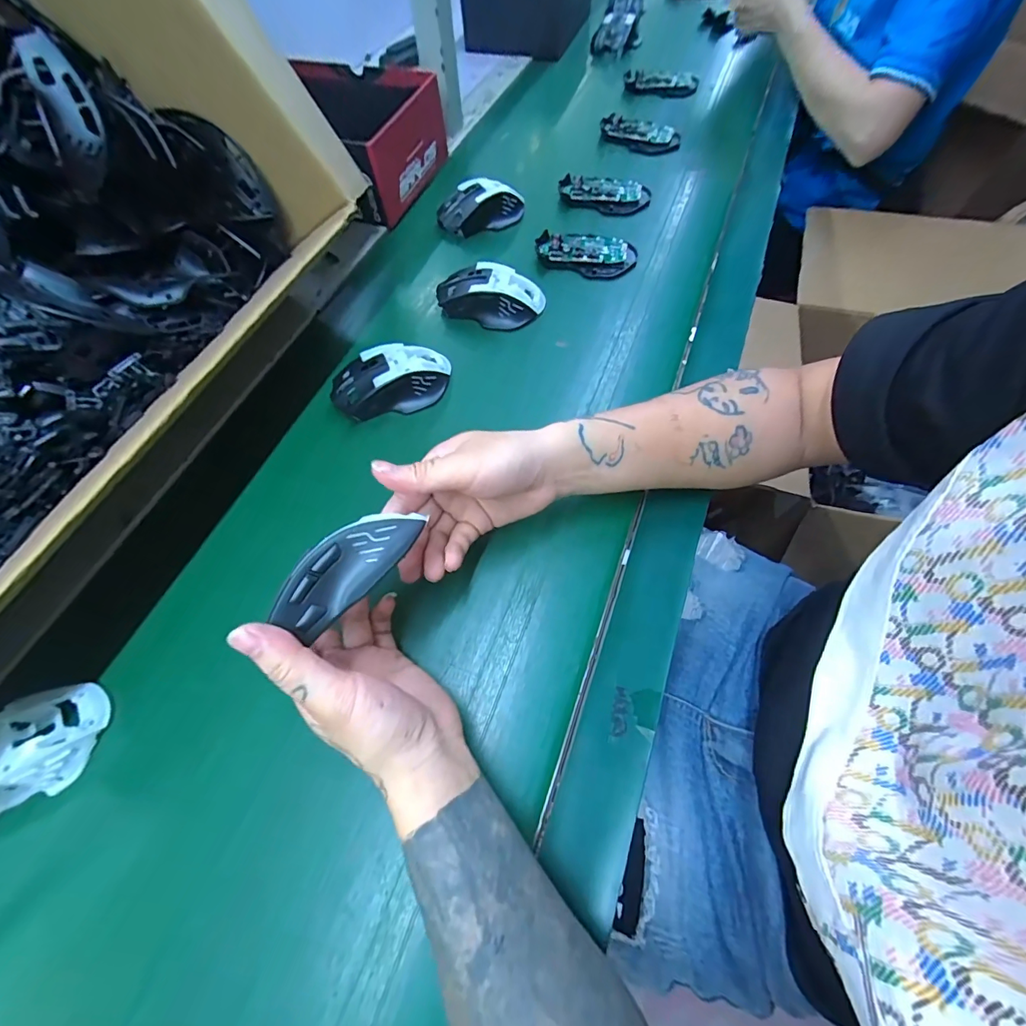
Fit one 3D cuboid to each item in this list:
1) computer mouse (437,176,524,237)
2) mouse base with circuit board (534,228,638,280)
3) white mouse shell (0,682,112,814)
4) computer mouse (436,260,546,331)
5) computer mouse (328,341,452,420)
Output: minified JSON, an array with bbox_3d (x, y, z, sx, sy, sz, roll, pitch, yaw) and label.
[{"bbox_3d":[-0.040,-0.380,0.532,0.107,0.035,0.056,-14,66,-7],"label":"computer mouse"},{"bbox_3d":[0.084,-0.307,0.503,0.115,0.017,0.064,18,66,8],"label":"mouse base with circuit board"},{"bbox_3d":[-0.322,0.156,0.283,0.087,0.041,0.063,-39,71,-17],"label":"white mouse shell"},{"bbox_3d":[-0.024,-0.231,0.458,0.111,0.032,0.060,2,65,0],"label":"computer mouse"},{"bbox_3d":[-0.117,-0.128,0.418,0.113,0.042,0.059,-21,67,-10],"label":"computer mouse"}]

